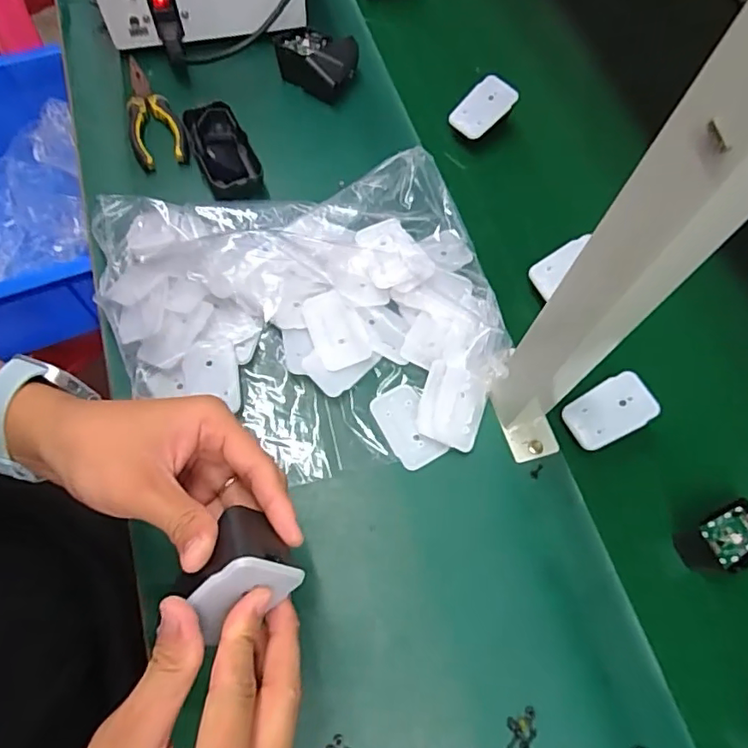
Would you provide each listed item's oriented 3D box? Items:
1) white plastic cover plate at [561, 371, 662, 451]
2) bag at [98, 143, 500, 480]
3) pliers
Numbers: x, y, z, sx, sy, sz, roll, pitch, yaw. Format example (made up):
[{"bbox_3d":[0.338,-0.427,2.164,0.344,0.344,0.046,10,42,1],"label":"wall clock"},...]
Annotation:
[{"bbox_3d":[0.195,0.032,0.460,0.070,0.008,0.044,-30,73,5],"label":"white plastic cover plate"},{"bbox_3d":[-0.063,-0.053,0.471,0.333,0.052,0.275,-9,69,-6],"label":"bag"},{"bbox_3d":[-0.238,-0.274,0.584,0.053,0.024,0.143,-24,71,-12],"label":"pliers"}]

